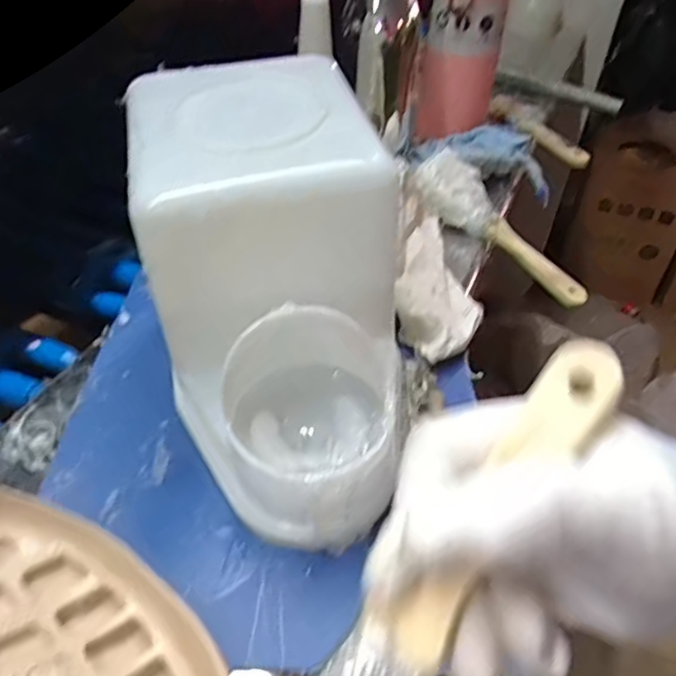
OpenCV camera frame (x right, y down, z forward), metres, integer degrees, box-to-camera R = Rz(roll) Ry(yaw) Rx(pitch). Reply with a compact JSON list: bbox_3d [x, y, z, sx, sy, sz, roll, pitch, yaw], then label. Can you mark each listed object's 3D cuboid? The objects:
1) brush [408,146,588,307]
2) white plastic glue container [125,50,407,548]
[{"bbox_3d":[0.146,-0.094,0.560,0.183,0.030,0.049,44,52,8],"label":"brush"},{"bbox_3d":[-0.033,-0.017,0.342,0.128,0.185,0.213,-13,46,-19],"label":"white plastic glue container"}]

